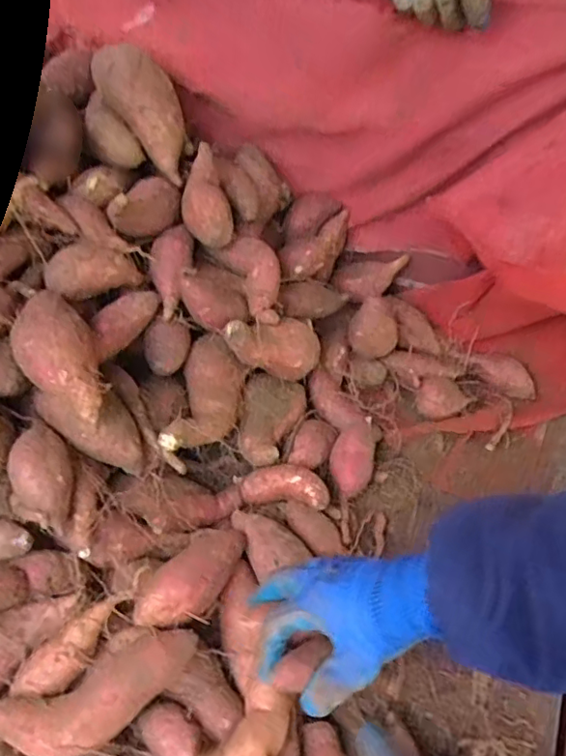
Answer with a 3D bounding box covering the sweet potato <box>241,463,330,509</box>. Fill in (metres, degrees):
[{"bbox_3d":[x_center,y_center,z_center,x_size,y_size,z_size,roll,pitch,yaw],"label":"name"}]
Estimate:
[{"bbox_3d":[0.003,0.113,0.603,0.091,0.029,0.038,9,46,7],"label":"sweet potato"}]

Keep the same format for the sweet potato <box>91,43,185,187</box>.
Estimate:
[{"bbox_3d":[-0.152,-0.300,0.633,0.066,0.058,0.169,-32,90,-29],"label":"sweet potato"}]

